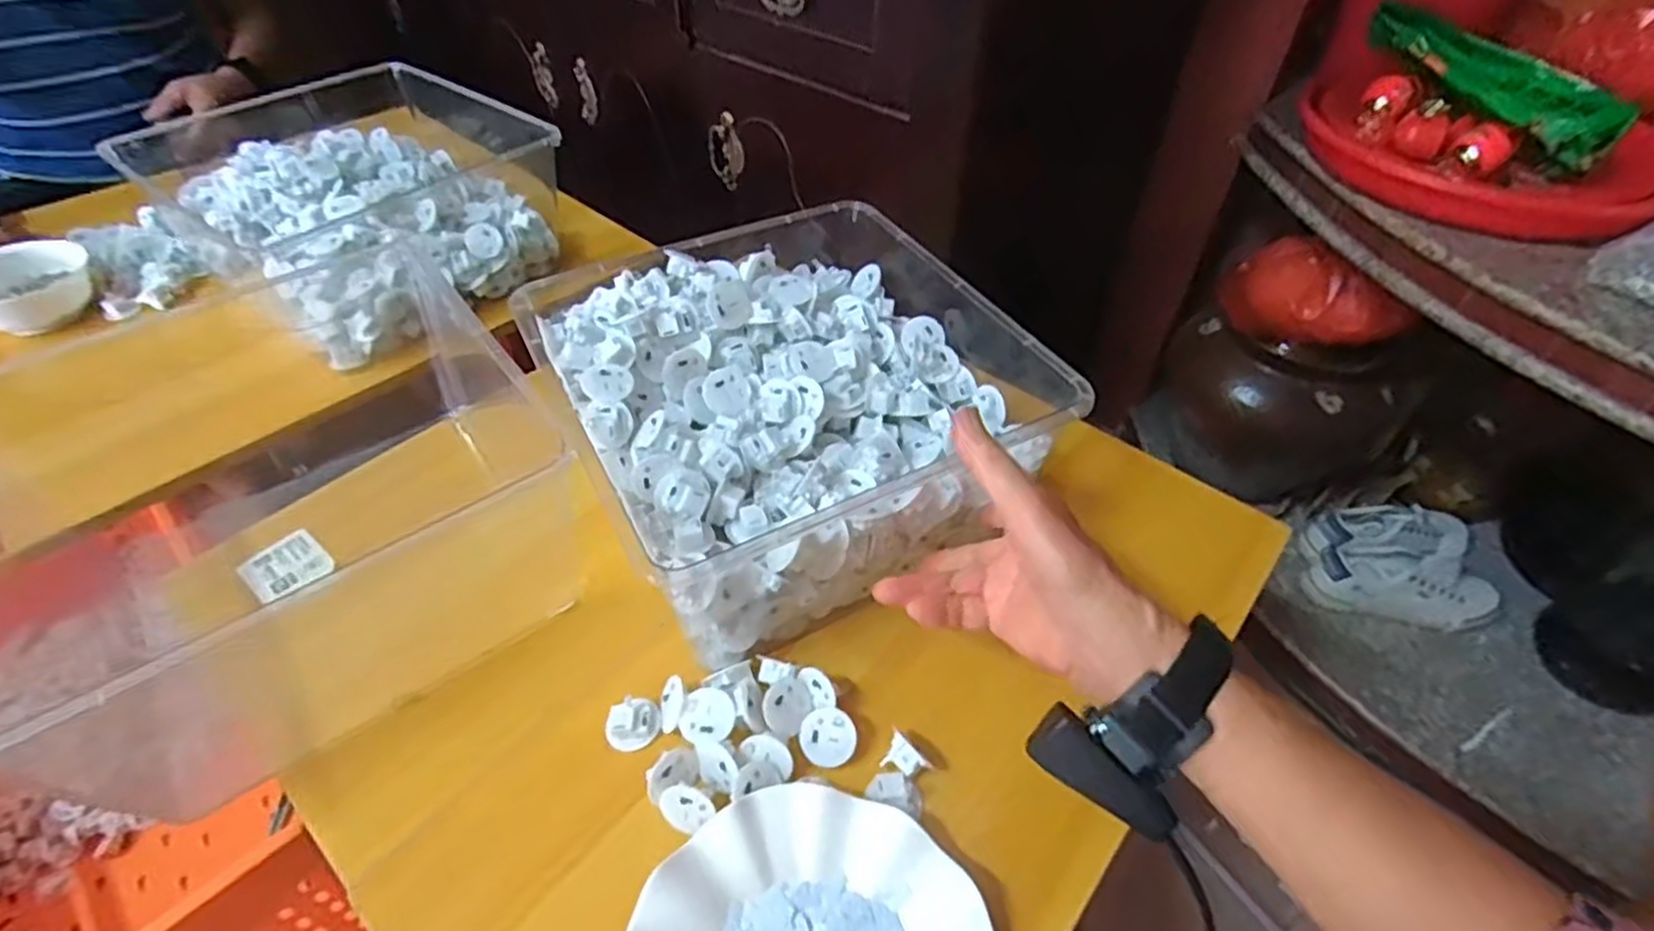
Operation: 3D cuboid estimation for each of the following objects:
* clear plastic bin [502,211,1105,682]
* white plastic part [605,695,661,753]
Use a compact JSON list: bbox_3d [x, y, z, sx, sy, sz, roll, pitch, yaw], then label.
[{"bbox_3d":[-0.032,-0.056,0.559,0.304,0.125,0.309,-24,51,-21],"label":"clear plastic bin"},{"bbox_3d":[-0.117,0.156,0.458,0.032,0.014,0.027,-28,53,-23],"label":"white plastic part"}]

